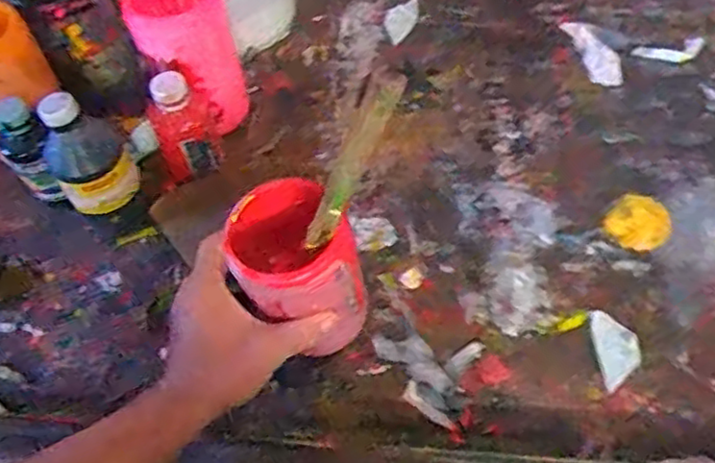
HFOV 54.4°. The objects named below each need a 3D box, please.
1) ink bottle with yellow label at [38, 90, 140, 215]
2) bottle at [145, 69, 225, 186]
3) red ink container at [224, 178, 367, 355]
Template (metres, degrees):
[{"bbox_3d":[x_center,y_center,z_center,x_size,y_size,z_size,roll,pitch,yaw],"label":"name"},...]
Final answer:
[{"bbox_3d":[-0.255,-0.074,0.648,0.074,0.104,0.070,-31,60,-15],"label":"ink bottle with yellow label"},{"bbox_3d":[-0.176,-0.101,0.711,0.069,0.128,0.047,-27,59,-13],"label":"bottle"},{"bbox_3d":[-0.050,0.037,0.588,0.091,0.154,0.092,-2,57,3],"label":"red ink container"}]

